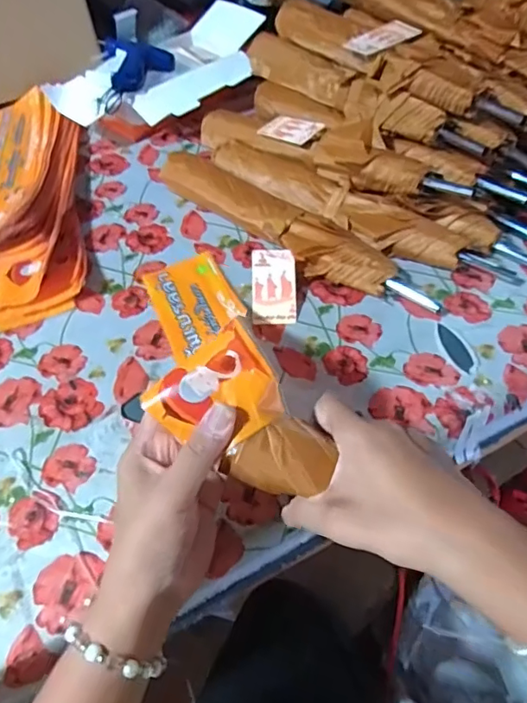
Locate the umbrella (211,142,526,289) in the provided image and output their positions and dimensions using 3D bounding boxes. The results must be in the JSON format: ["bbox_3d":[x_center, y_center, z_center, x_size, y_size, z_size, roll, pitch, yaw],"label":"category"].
[{"bbox_3d":[0.087,-0.147,0.538,0.346,0.038,0.067,27,57,22],"label":"umbrella"}]

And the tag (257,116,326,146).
[{"bbox_3d":[0.031,-0.244,0.568,0.074,0.006,0.034,28,76,35],"label":"tag"}]

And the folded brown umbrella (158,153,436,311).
[{"bbox_3d":[0.019,-0.125,0.528,0.334,0.034,0.053,32,59,25],"label":"folded brown umbrella"}]

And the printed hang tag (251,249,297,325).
[{"bbox_3d":[0.010,-0.061,0.482,0.041,0.004,0.075,1,74,-1],"label":"printed hang tag"}]

